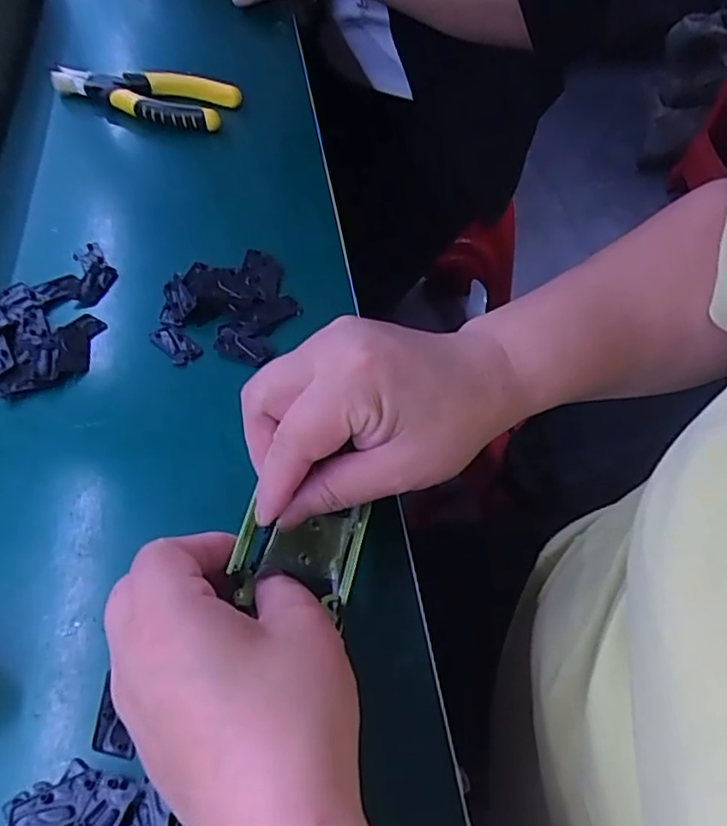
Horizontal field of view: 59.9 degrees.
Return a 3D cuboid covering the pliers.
[{"bbox_3d":[-0.192,-0.282,0.552,0.168,0.020,0.061,24,59,19],"label":"pliers"}]

